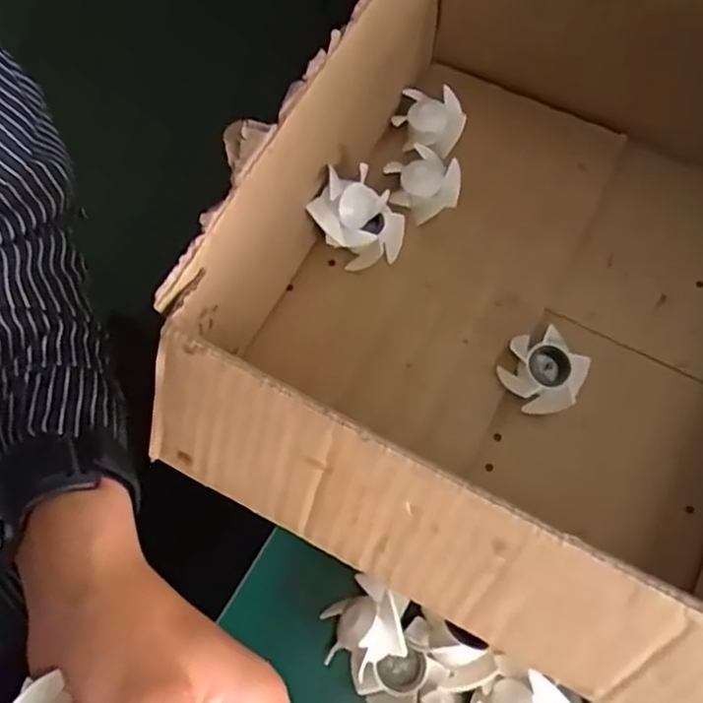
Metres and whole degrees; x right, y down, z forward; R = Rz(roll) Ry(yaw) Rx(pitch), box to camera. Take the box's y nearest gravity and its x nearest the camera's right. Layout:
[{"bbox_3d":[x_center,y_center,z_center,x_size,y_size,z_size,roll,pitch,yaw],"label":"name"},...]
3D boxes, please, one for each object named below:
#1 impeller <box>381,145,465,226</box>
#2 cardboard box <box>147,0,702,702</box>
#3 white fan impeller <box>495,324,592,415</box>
[{"bbox_3d":[0.042,-0.100,0.418,0.043,0.013,0.037,-28,73,-11],"label":"impeller"},{"bbox_3d":[0.148,-0.003,0.338,0.408,0.139,0.325,28,71,8],"label":"cardboard box"},{"bbox_3d":[0.101,0.011,0.376,0.038,0.021,0.042,-42,77,-15],"label":"white fan impeller"}]

